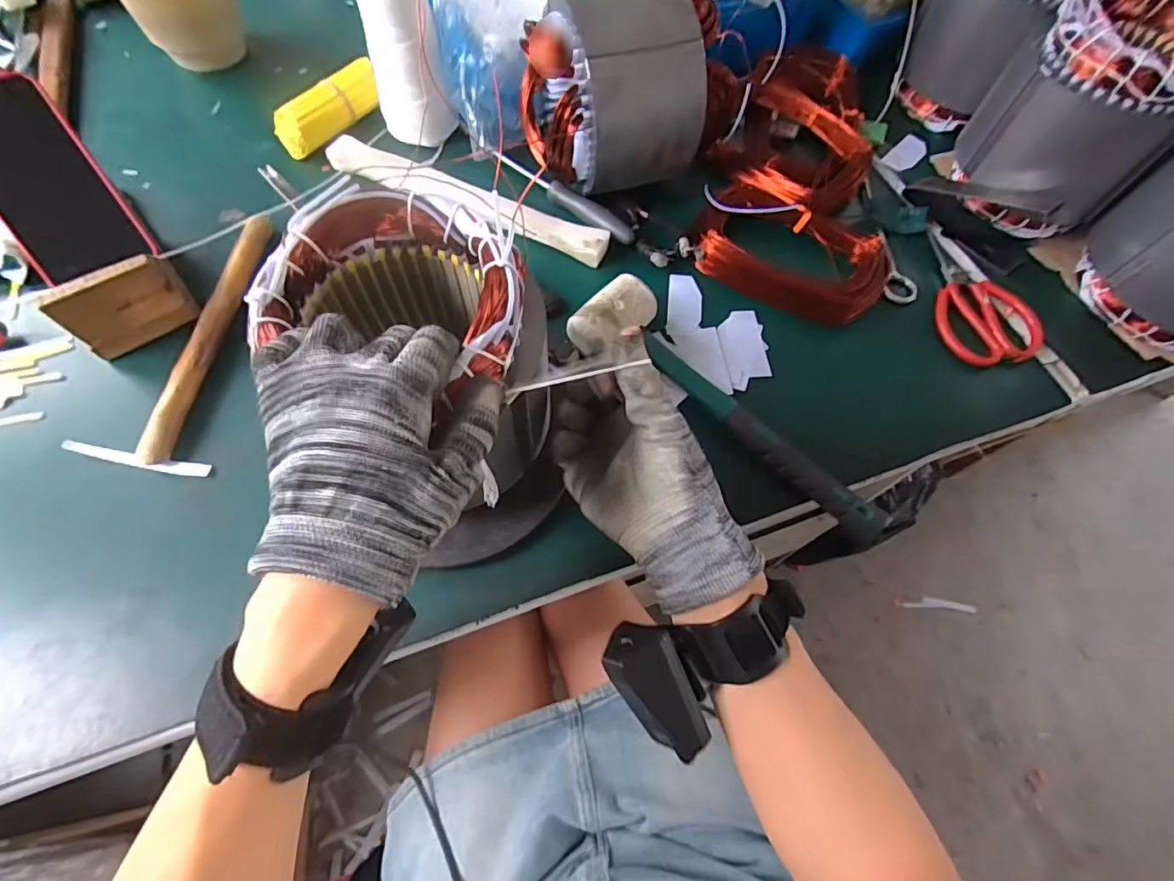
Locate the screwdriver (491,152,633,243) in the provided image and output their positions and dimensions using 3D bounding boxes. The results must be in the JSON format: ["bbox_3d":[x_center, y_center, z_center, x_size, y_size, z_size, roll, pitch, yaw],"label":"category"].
[{"bbox_3d":[-0.023,-0.240,0.530,0.170,0.016,0.021,34,67,13],"label":"screwdriver"}]

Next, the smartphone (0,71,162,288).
[{"bbox_3d":[-0.437,-0.208,0.429,0.083,0.014,0.152,-33,111,-15],"label":"smartphone"}]

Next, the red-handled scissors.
[{"bbox_3d":[0.357,-0.144,0.502,0.079,0.014,0.163,-5,64,-5],"label":"red-handled scissors"}]

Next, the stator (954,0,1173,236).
[{"bbox_3d":[0.434,-0.285,0.484,0.145,0.162,0.137,-41,72,-20],"label":"stator"}]

